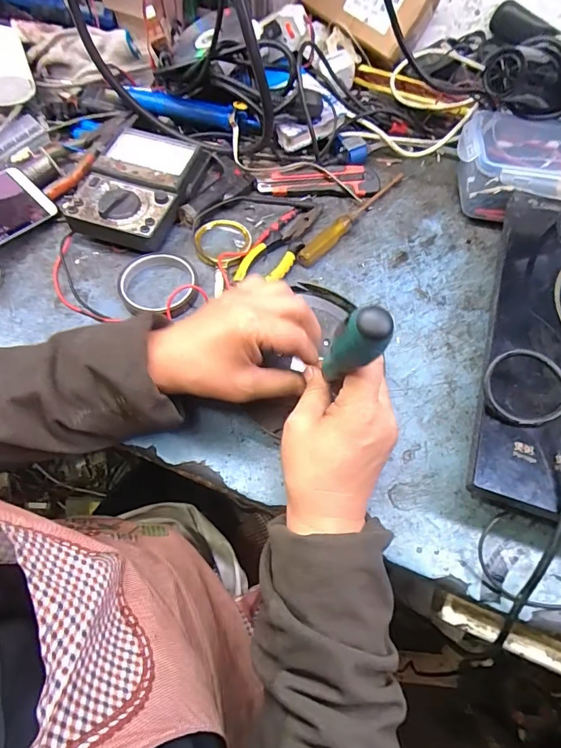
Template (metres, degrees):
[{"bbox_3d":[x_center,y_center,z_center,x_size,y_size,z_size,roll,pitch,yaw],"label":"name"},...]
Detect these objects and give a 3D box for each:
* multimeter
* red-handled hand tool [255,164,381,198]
[{"bbox_3d":[-0.178,-0.236,0.550,0.127,0.046,0.187,15,62,6],"label":"multimeter"},{"bbox_3d":[0.051,-0.257,0.583,0.159,0.011,0.040,1,95,1],"label":"red-handled hand tool"}]

